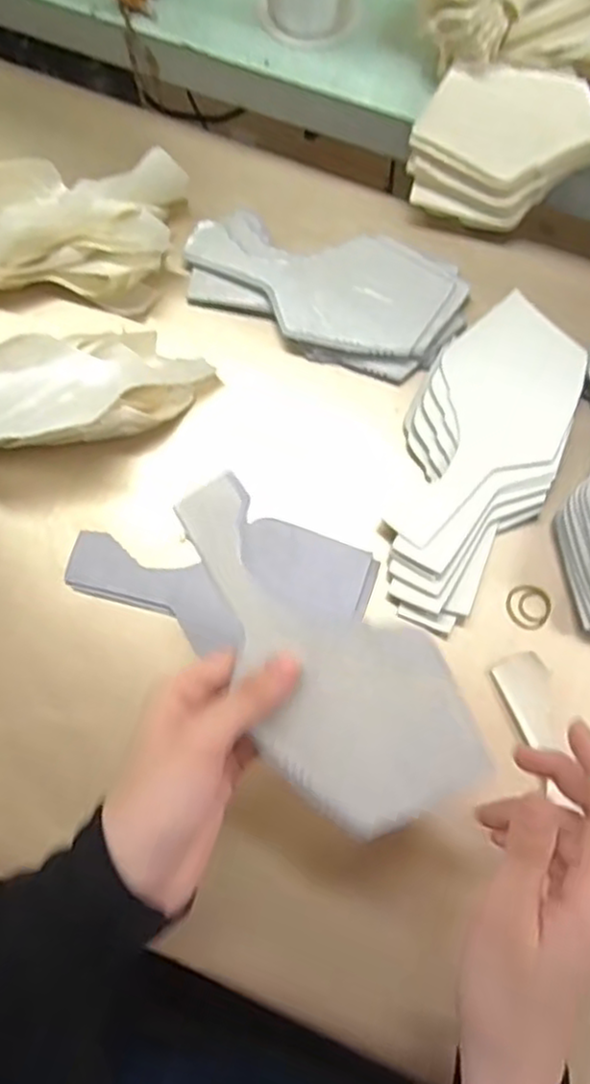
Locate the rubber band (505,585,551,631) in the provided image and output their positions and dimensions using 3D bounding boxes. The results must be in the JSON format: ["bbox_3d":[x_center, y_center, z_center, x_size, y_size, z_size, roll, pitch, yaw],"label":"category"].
[{"bbox_3d":[0.147,0.041,0.452,0.028,0.004,0.028,0,77,1],"label":"rubber band"}]

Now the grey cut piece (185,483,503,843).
[{"bbox_3d":[0.006,0.051,0.332,0.083,0.019,0.177,-40,84,-8],"label":"grey cut piece"}]

